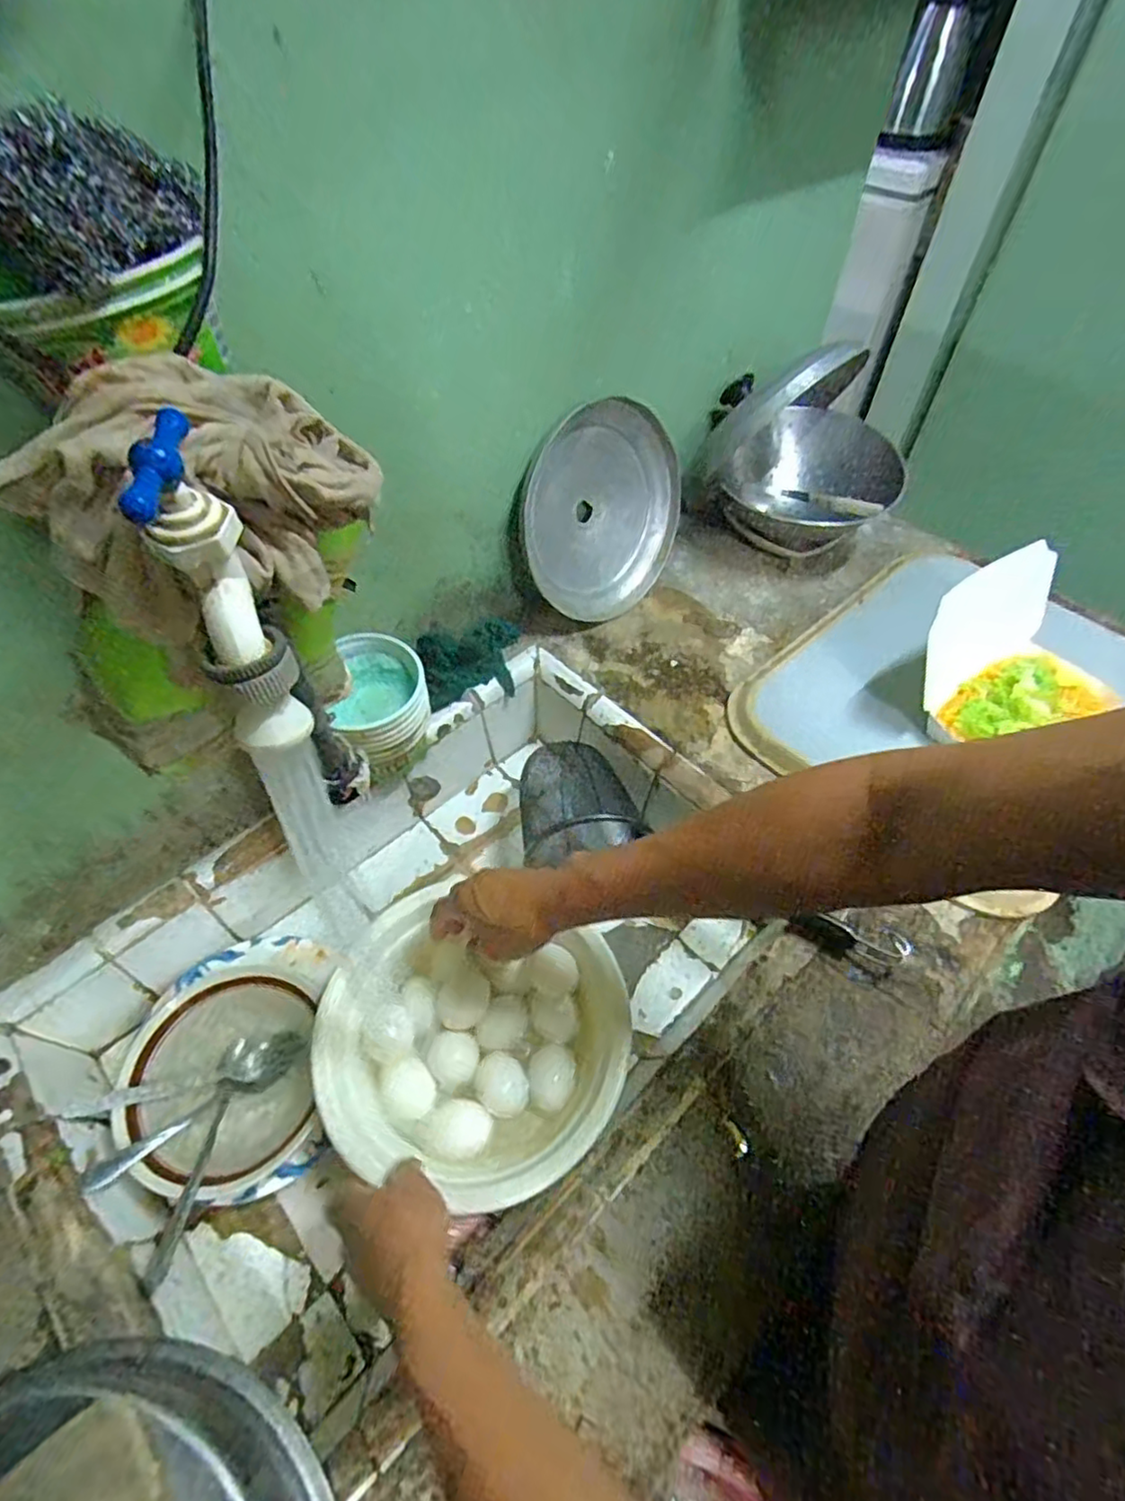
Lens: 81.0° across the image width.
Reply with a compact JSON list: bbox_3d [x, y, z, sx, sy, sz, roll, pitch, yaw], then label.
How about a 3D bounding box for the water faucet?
[{"bbox_3d":[-0.145,-0.063,0.286,0.033,0.142,0.051,-20,37,-15],"label":"water faucet"}]

